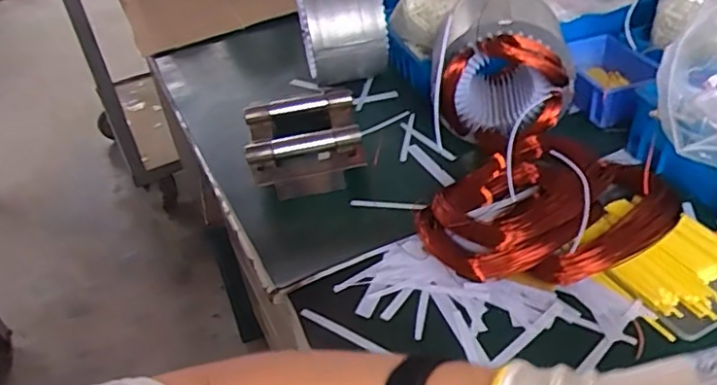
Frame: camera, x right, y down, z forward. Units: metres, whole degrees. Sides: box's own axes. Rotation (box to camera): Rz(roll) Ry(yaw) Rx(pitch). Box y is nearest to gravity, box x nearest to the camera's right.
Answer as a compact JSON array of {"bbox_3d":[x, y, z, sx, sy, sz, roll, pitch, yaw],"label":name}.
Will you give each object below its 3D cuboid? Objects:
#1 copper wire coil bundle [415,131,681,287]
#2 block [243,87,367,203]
[{"bbox_3d":[0.193,0.013,0.591,0.240,0.051,0.167,-25,42,-22],"label":"copper wire coil bundle"},{"bbox_3d":[-0.066,-0.061,0.722,0.134,0.052,0.160,-9,38,-3],"label":"block"}]

